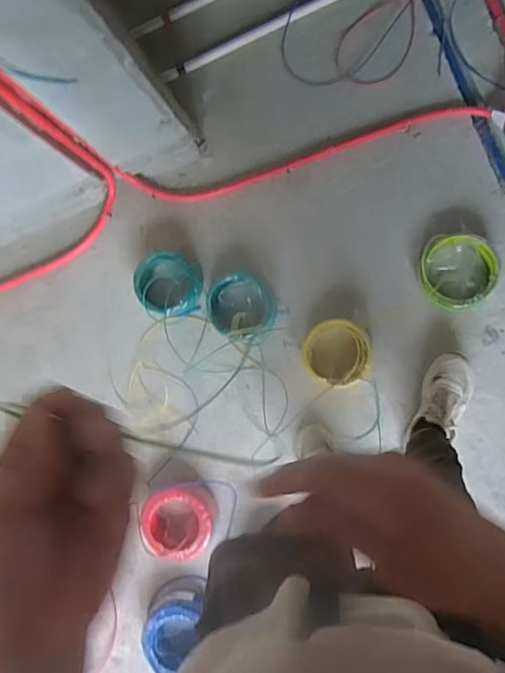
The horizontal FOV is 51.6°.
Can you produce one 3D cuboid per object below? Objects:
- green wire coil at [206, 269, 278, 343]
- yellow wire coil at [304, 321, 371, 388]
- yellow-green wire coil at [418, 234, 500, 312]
[{"bbox_3d":[-0.029,-0.080,1.390,0.198,0.060,0.171,25,93,10],"label":"green wire coil"},{"bbox_3d":[0.217,0.043,1.335,0.166,0.077,0.167,0,89,10],"label":"yellow wire coil"},{"bbox_3d":[0.518,-0.162,1.304,0.183,0.084,0.185,0,89,10],"label":"yellow-green wire coil"}]

